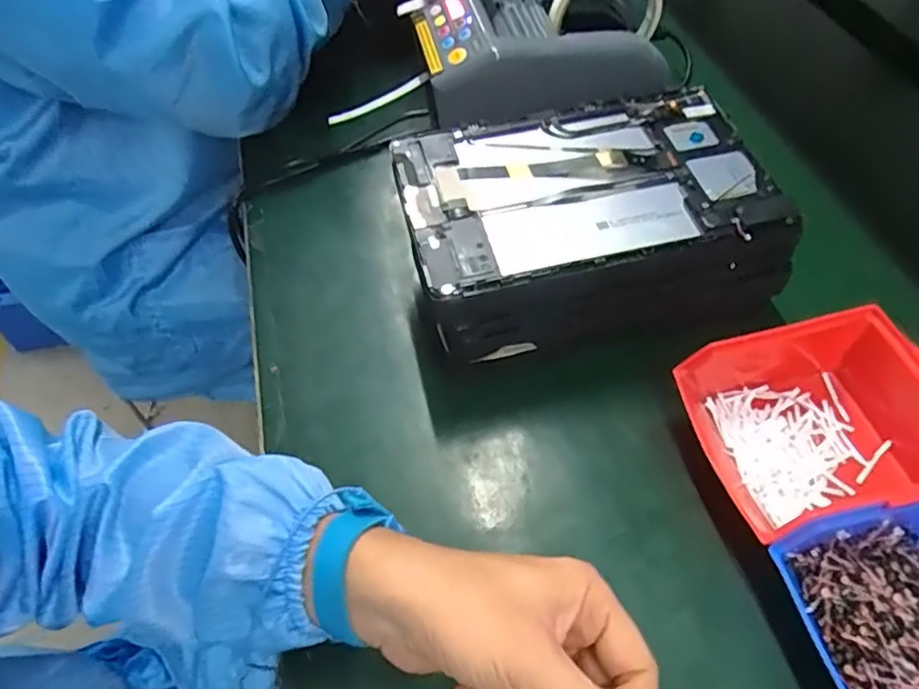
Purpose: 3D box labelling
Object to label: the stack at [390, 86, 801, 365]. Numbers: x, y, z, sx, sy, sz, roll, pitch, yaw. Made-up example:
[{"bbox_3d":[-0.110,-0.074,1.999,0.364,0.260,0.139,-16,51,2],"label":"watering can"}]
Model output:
[{"bbox_3d":[0.087,-0.079,0.465,0.246,0.110,0.152,-11,55,-7],"label":"stack"}]

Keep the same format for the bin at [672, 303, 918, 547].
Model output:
[{"bbox_3d":[0.231,0.048,0.390,0.163,0.067,0.123,-14,55,-9],"label":"bin"}]

